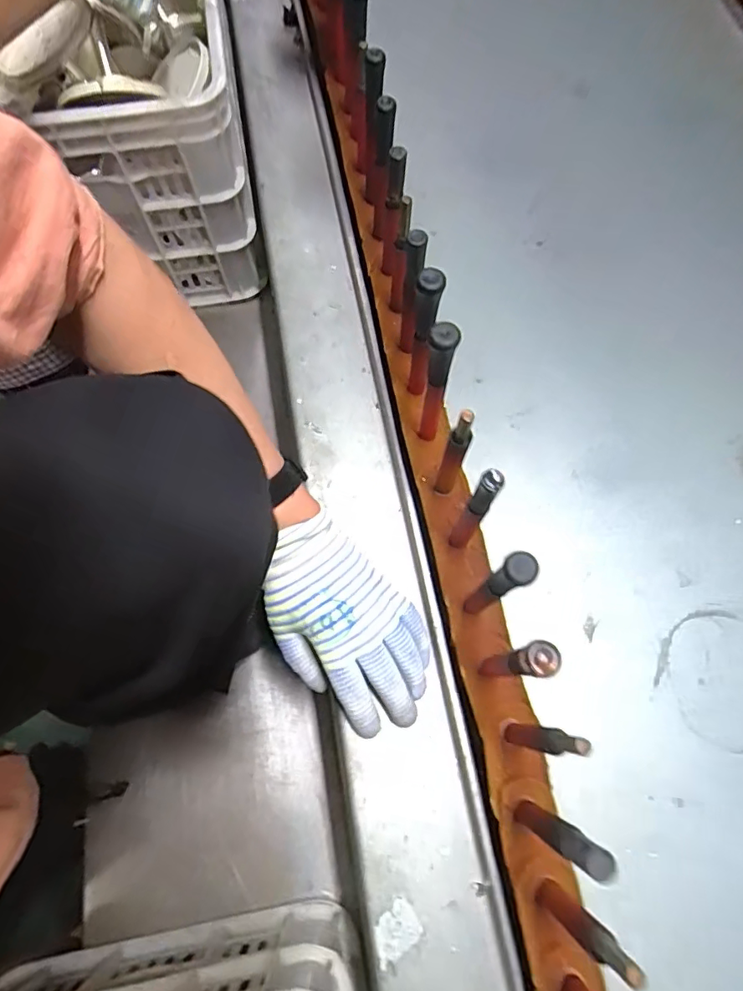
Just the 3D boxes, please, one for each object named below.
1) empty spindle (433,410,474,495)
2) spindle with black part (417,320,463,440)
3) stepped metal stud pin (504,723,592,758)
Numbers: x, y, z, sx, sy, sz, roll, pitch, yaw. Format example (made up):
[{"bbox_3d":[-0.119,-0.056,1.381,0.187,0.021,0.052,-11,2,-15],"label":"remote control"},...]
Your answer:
[{"bbox_3d":[0.067,-0.035,0.413,0.017,0.127,0.018,18,71,5],"label":"empty spindle"},{"bbox_3d":[0.052,-0.089,0.429,0.023,0.148,0.026,16,69,4],"label":"spindle with black part"},{"bbox_3d":[0.109,0.164,0.355,0.017,0.148,0.015,14,71,3],"label":"stepped metal stud pin"}]

